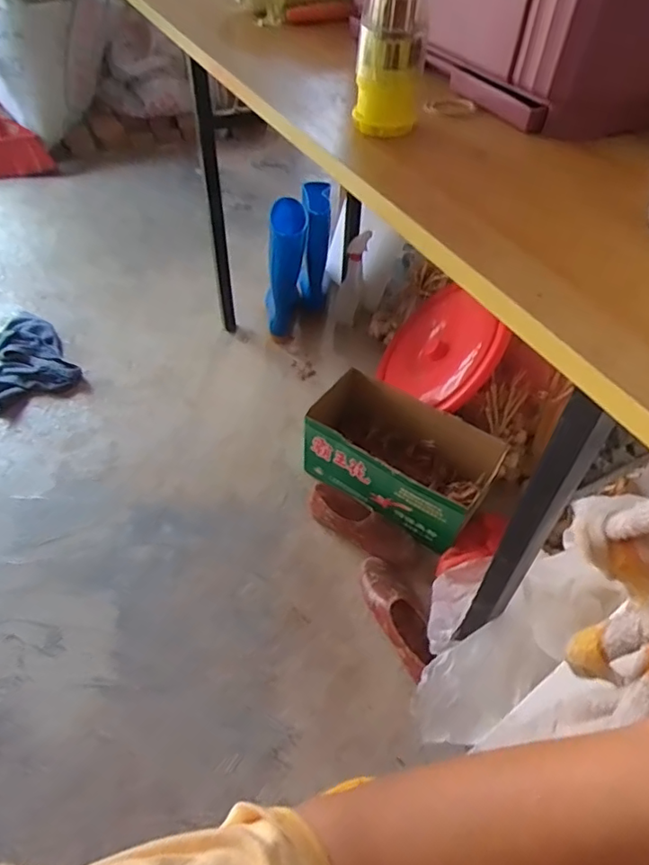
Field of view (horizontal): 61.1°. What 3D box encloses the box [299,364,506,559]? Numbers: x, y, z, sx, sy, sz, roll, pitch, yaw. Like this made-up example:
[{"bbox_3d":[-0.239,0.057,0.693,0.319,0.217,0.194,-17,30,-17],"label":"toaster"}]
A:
[{"bbox_3d":[0.140,0.046,1.065,0.342,0.173,0.210,30,53,22],"label":"box"}]

